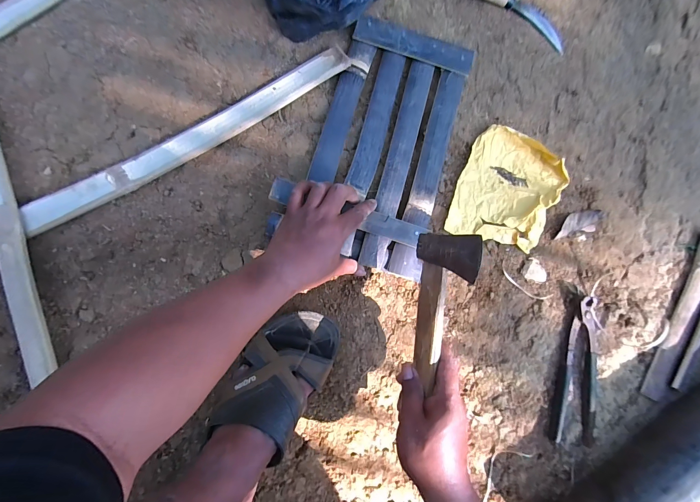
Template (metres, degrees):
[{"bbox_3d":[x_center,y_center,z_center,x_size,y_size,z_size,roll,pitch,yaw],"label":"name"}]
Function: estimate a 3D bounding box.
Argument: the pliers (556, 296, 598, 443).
[{"bbox_3d":[0.344,0.173,0.457,0.064,0.016,0.207,10,86,-5],"label":"pliers"}]

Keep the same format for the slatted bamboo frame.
[{"bbox_3d":[0.039,-0.153,0.435,0.209,0.028,0.333,18,86,-5],"label":"slatted bamboo frame"}]

